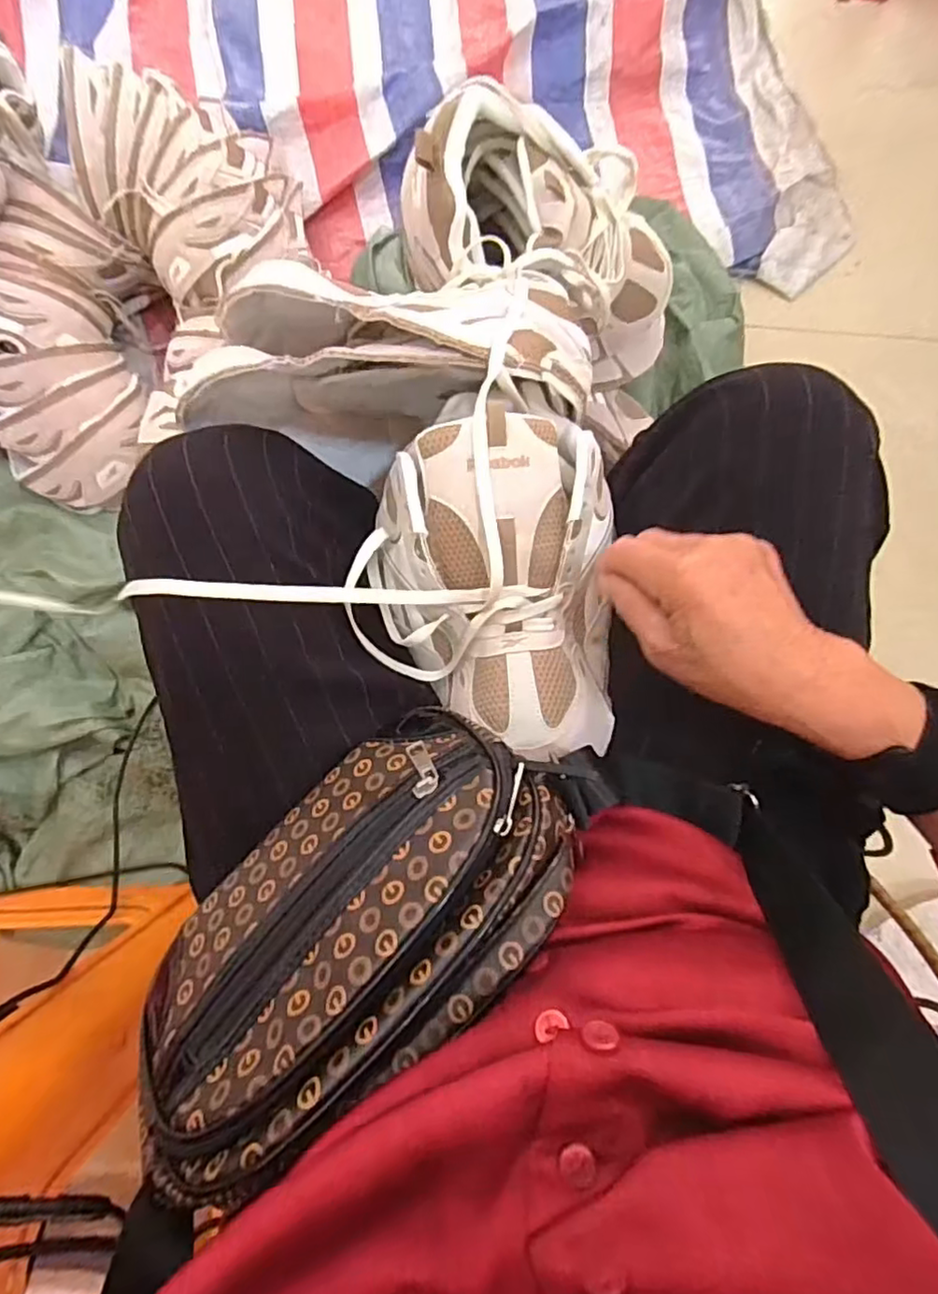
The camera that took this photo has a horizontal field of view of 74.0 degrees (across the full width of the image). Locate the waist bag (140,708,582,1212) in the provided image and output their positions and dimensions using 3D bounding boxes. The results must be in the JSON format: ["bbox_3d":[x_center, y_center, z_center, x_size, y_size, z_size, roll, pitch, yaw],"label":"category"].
[{"bbox_3d":[-0.046,0.140,0.297,0.221,0.085,0.134,-48,41,-11],"label":"waist bag"}]

